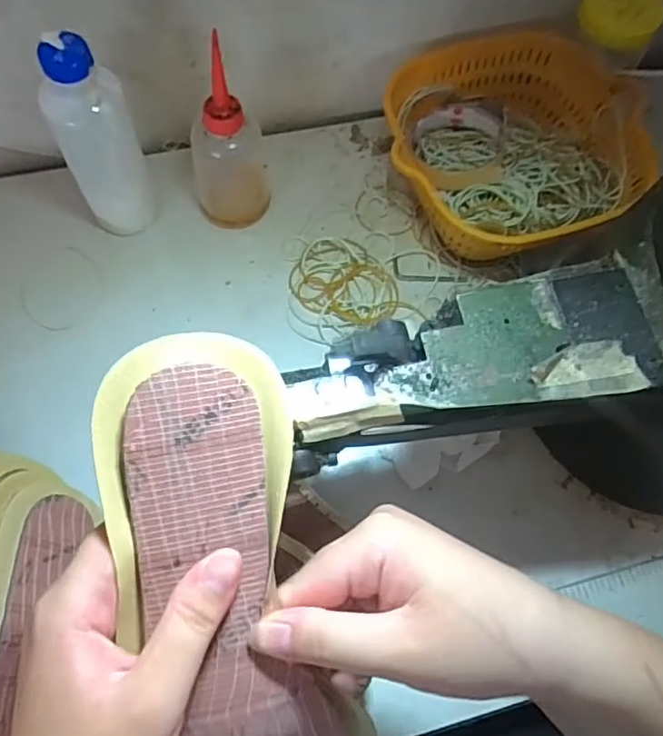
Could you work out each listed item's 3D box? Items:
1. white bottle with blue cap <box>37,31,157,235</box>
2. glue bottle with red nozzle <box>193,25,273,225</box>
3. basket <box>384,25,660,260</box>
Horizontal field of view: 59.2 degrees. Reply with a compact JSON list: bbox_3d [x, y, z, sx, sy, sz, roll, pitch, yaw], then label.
[{"bbox_3d":[-0.177,-0.167,0.452,0.059,0.177,0.047,-21,71,-10],"label":"white bottle with blue cap"},{"bbox_3d":[-0.085,-0.185,0.472,0.063,0.150,0.062,-6,69,-5],"label":"glue bottle with red nozzle"},{"bbox_3d":[0.156,-0.184,0.520,0.214,0.083,0.203,1,69,-2],"label":"basket"}]

